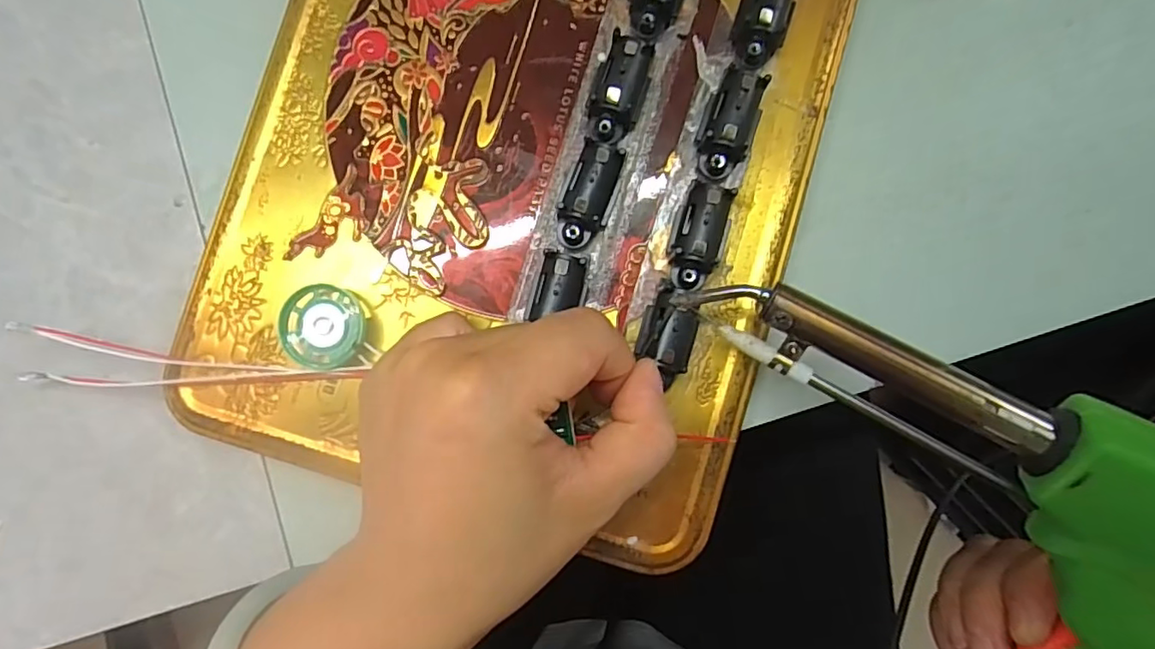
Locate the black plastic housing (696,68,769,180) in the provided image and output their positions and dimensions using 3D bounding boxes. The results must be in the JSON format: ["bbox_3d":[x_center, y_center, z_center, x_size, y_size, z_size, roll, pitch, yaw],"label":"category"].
[{"bbox_3d":[0.051,-0.066,0.193,0.018,0.015,0.035,23,87,3],"label":"black plastic housing"}]

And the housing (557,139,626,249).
[{"bbox_3d":[0.004,-0.042,0.193,0.014,0.014,0.033,22,90,3],"label":"housing"}]

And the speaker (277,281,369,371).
[{"bbox_3d":[-0.085,0.001,0.198,0.028,0.008,0.027,6,87,2],"label":"speaker"}]

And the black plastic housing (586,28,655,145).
[{"bbox_3d":[0.013,-0.077,0.194,0.015,0.016,0.035,22,87,3],"label":"black plastic housing"}]

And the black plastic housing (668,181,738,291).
[{"bbox_3d":[0.040,-0.028,0.192,0.018,0.015,0.034,17,90,3],"label":"black plastic housing"}]

